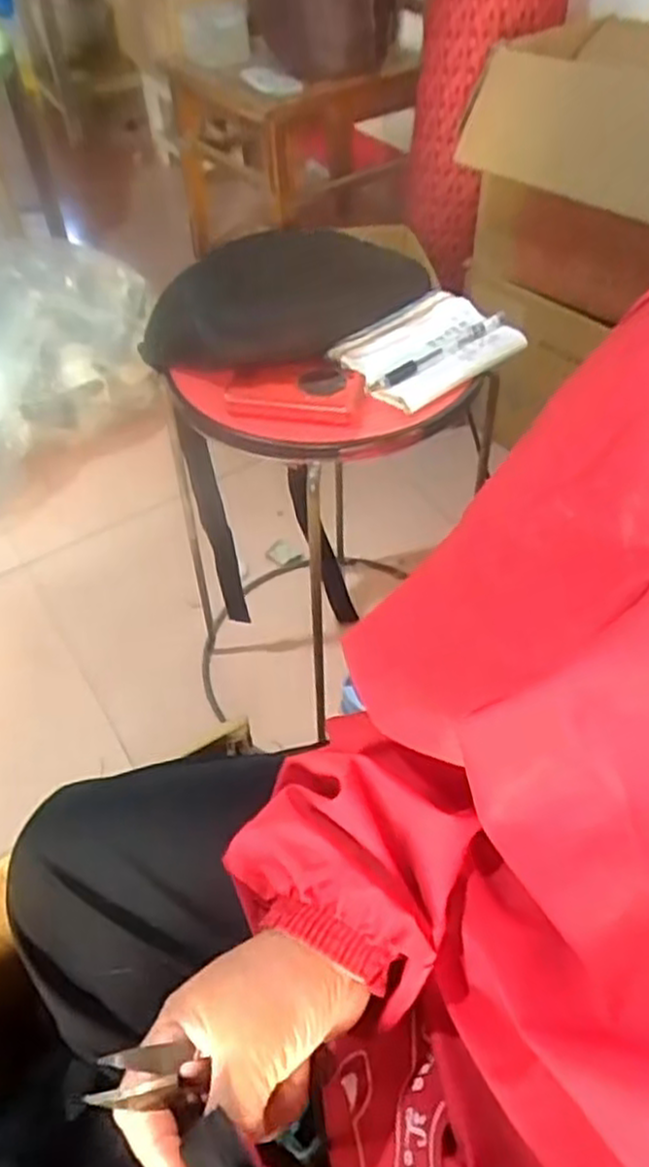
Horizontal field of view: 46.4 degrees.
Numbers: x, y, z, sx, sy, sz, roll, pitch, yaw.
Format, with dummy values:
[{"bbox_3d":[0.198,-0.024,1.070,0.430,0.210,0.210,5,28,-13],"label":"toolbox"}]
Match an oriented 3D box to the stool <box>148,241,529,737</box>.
[{"bbox_3d":[0.008,-0.073,0.835,0.320,0.552,0.266,-9,49,-5],"label":"stool"}]

